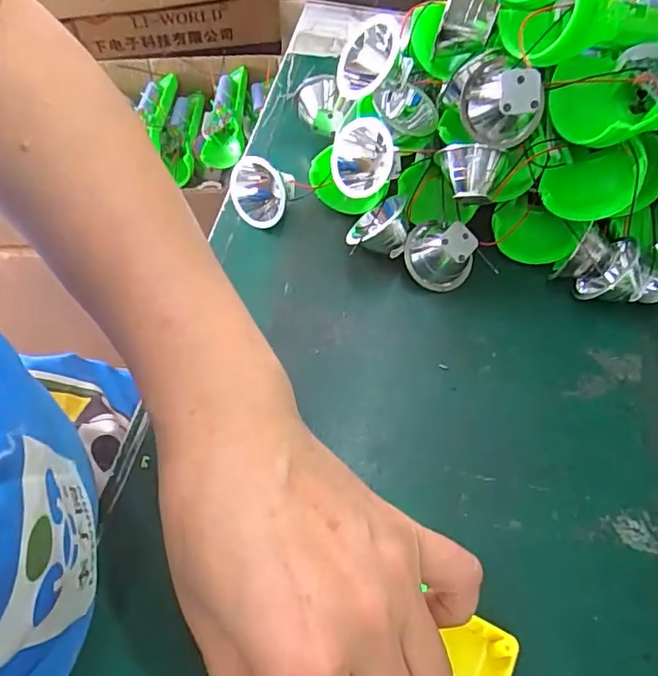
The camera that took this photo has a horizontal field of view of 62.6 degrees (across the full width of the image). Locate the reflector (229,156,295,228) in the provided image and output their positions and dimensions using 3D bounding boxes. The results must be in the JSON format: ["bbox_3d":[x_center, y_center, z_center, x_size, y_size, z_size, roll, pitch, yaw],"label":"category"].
[{"bbox_3d":[-0.044,-0.093,0.349,0.017,0.040,0.038,22,88,51],"label":"reflector"}]

